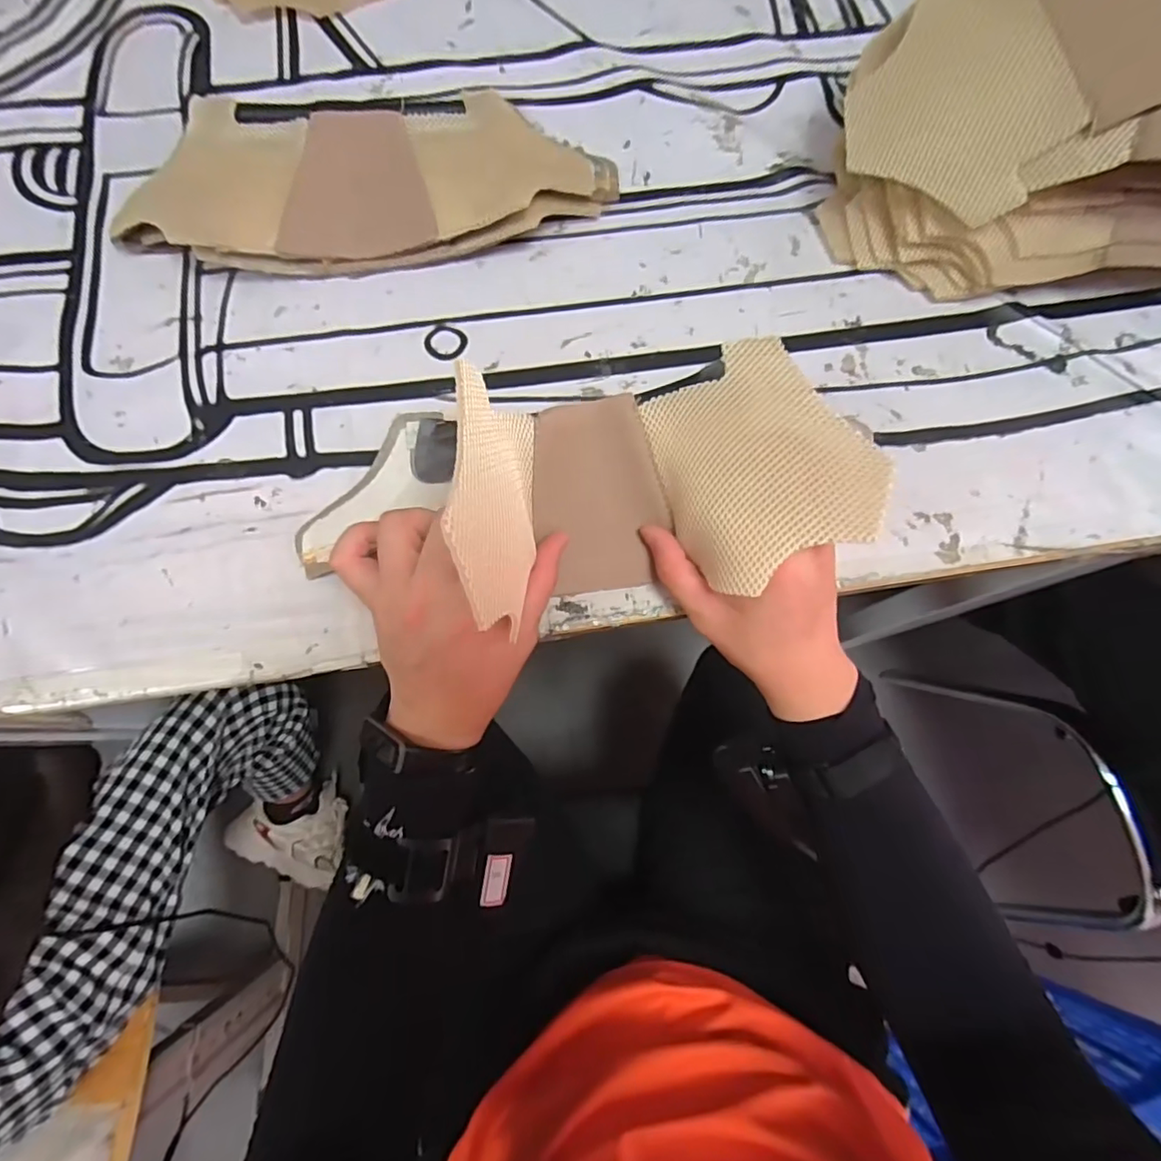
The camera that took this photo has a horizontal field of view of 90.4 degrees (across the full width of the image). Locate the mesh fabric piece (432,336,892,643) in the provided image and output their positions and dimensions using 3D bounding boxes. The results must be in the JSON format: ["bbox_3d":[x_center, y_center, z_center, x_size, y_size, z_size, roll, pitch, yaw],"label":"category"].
[{"bbox_3d":[0.038,-0.054,0.317,0.197,0.135,0.131,-12,77,-4],"label":"mesh fabric piece"}]

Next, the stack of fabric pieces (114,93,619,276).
[{"bbox_3d":[-0.154,-0.297,0.428,0.361,0.037,0.141,-6,76,-2],"label":"stack of fabric pieces"}]

